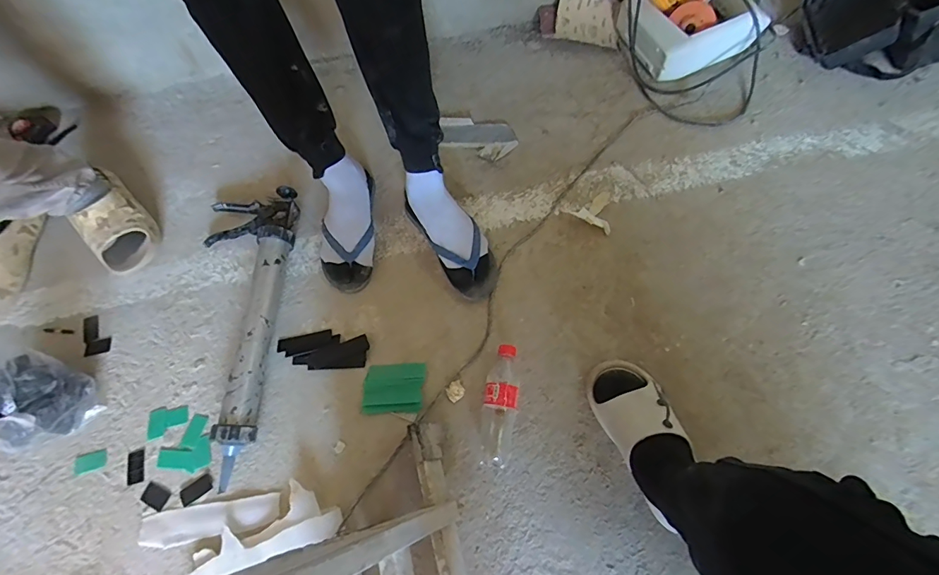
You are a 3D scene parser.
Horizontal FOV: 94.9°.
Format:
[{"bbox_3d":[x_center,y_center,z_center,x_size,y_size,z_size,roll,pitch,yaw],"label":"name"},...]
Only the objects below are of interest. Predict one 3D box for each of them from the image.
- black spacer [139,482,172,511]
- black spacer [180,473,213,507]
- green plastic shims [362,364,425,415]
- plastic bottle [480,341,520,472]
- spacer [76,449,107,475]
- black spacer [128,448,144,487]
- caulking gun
[{"bbox_3d":[-0.513,0.339,0.704,0.045,0.004,0.033,22,71,11],"label":"black spacer"},{"bbox_3d":[-0.444,0.329,0.703,0.052,0.006,0.027,-35,70,-11],"label":"black spacer"},{"bbox_3d":[-0.130,0.173,0.745,0.105,0.009,0.084,-3,68,2],"label":"green plastic shims"},{"bbox_3d":[0.049,0.190,0.706,0.060,0.054,0.194,10,69,7],"label":"plastic bottle"},{"bbox_3d":[-0.639,0.294,0.729,0.053,0.004,0.032,-15,68,-3],"label":"spacer"},{"bbox_3d":[-0.560,0.301,0.723,0.027,0.004,0.054,-16,68,-4],"label":"black spacer"},{"bbox_3d":[-0.426,0.058,0.779,0.187,0.062,0.546,-3,68,2],"label":"caulking gun"}]

